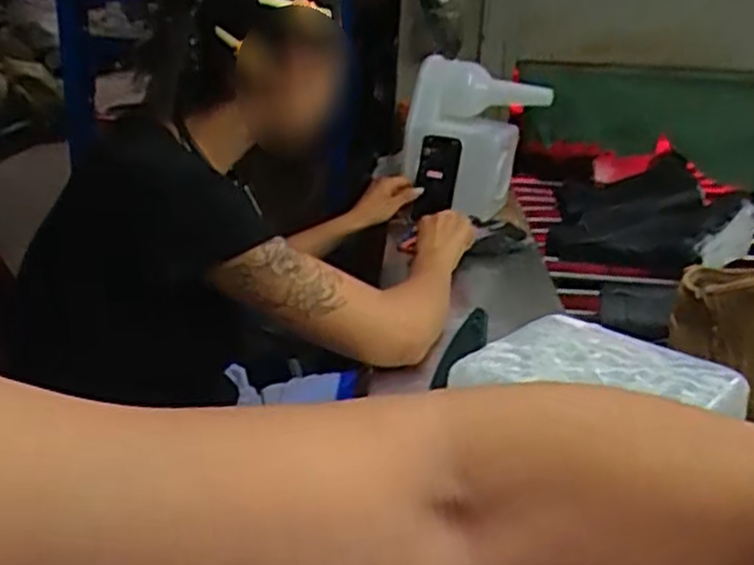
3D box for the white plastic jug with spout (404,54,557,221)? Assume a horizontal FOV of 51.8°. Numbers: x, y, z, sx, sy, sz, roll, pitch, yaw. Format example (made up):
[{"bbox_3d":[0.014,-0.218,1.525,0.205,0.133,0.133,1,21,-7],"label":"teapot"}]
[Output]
[{"bbox_3d":[0.167,-0.240,1.335,0.221,0.245,0.140,1,24,2],"label":"white plastic jug with spout"}]

